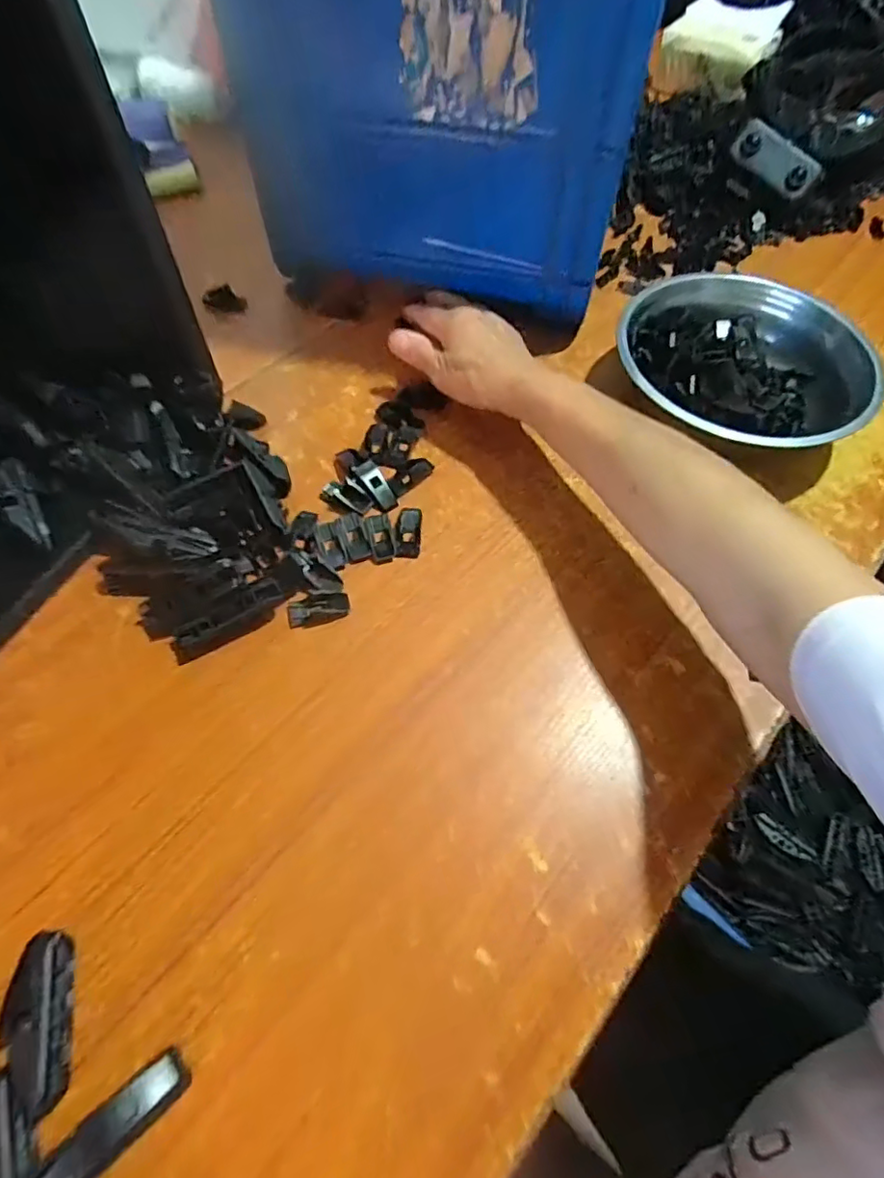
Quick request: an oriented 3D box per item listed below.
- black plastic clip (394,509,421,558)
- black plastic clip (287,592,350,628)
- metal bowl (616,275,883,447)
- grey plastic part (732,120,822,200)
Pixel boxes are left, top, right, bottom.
[{"bbox_3d":[-0.025,-0.042,0.434,0.017,0.006,0.040,5,74,1],"label":"black plastic clip"},{"bbox_3d":[-0.085,0.014,0.399,0.041,0.006,0.019,-15,62,-10],"label":"black plastic clip"},{"bbox_3d":[0.243,-0.176,0.483,0.189,0.067,0.189,1,61,-1],"label":"metal bowl"},{"bbox_3d":[0.350,-0.452,0.611,0.093,0.037,0.013,44,32,7],"label":"grey plastic part"}]

